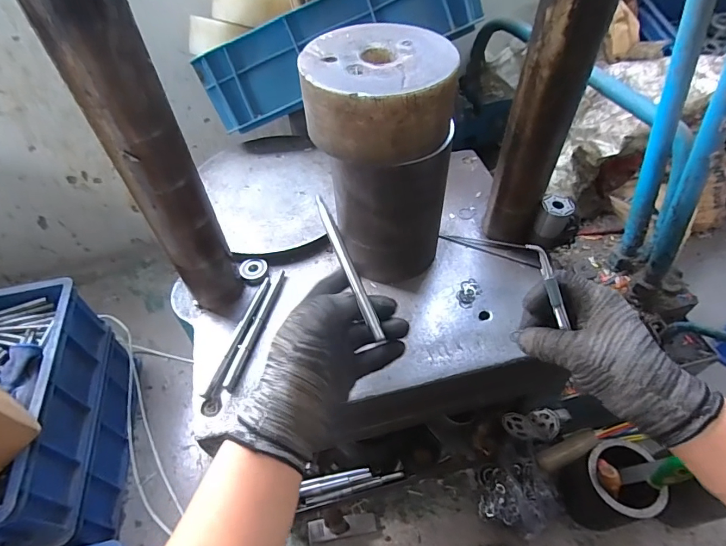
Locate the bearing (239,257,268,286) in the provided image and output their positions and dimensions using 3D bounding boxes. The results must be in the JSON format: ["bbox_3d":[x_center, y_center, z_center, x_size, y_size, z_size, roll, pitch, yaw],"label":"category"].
[{"bbox_3d":[-0.142,-0.003,0.555,0.035,0.018,0.030,-12,51,-7],"label":"bearing"}]

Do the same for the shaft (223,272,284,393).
[{"bbox_3d":[-0.126,0.062,0.506,0.013,0.010,0.163,10,52,11],"label":"shaft"}]

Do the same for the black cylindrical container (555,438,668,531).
[{"bbox_3d":[0.407,0.359,0.708,0.098,0.165,0.106,-1,51,2],"label":"black cylindrical container"}]

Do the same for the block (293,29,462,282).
[{"bbox_3d":[0.022,-0.120,0.483,0.143,0.244,0.138,1,51,3],"label":"block"}]

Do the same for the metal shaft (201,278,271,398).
[{"bbox_3d":[-0.143,0.070,0.497,0.014,0.010,0.161,11,52,11],"label":"metal shaft"}]

